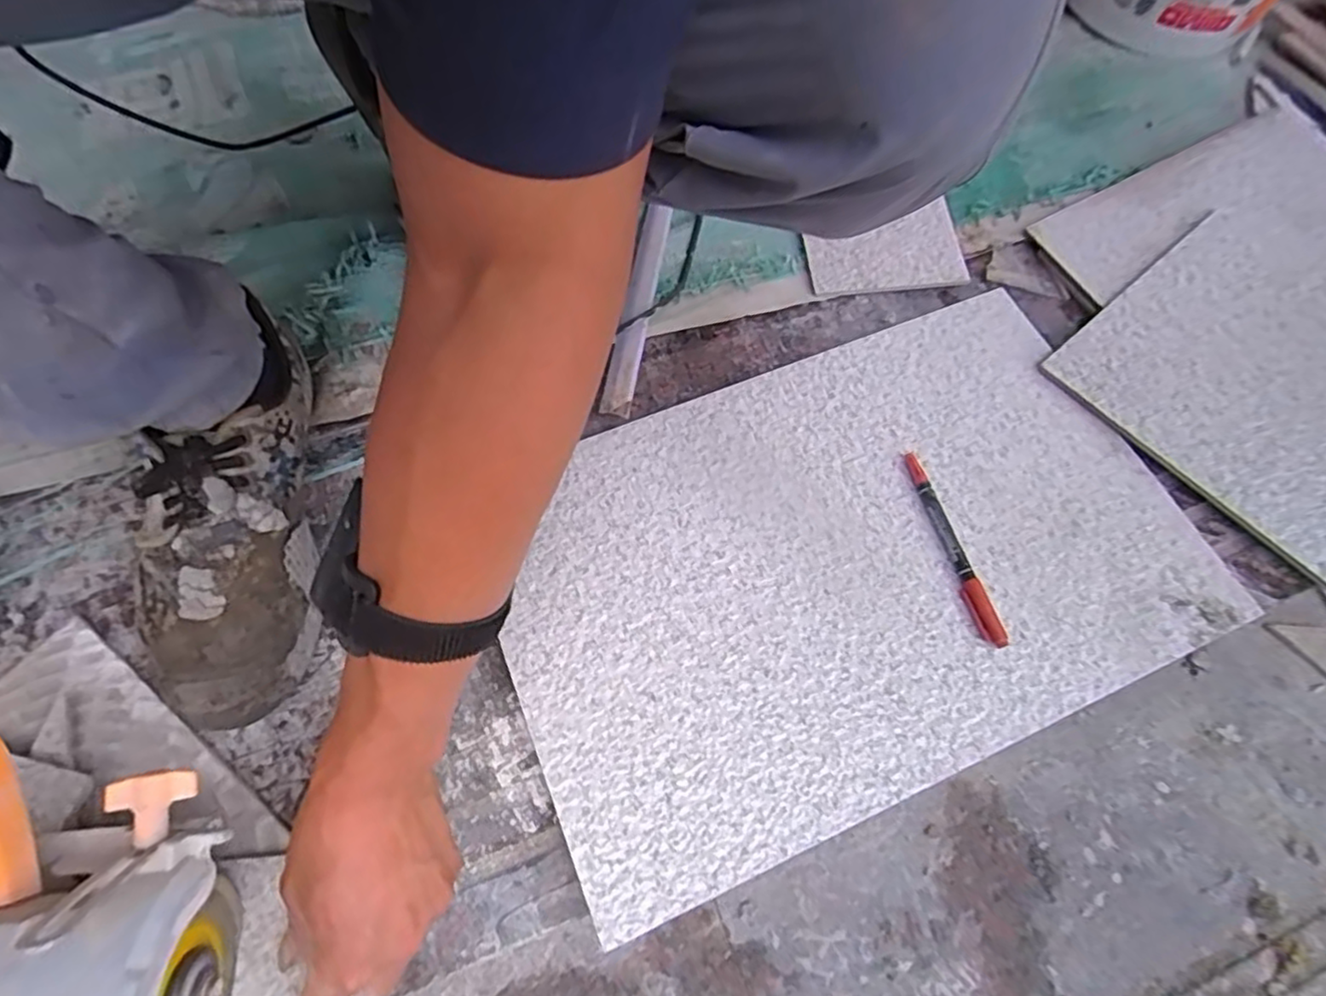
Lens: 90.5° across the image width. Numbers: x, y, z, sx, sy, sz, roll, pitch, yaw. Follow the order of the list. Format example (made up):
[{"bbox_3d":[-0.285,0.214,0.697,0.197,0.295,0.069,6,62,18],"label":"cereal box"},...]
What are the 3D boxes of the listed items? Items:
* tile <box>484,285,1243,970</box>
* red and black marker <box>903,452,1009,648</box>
[{"bbox_3d":[0.128,0.036,0.465,0.489,0.010,0.304,-21,68,-11],"label":"tile"},{"bbox_3d":[0.204,0.033,0.467,0.016,0.007,0.149,-14,67,-8],"label":"red and black marker"}]

